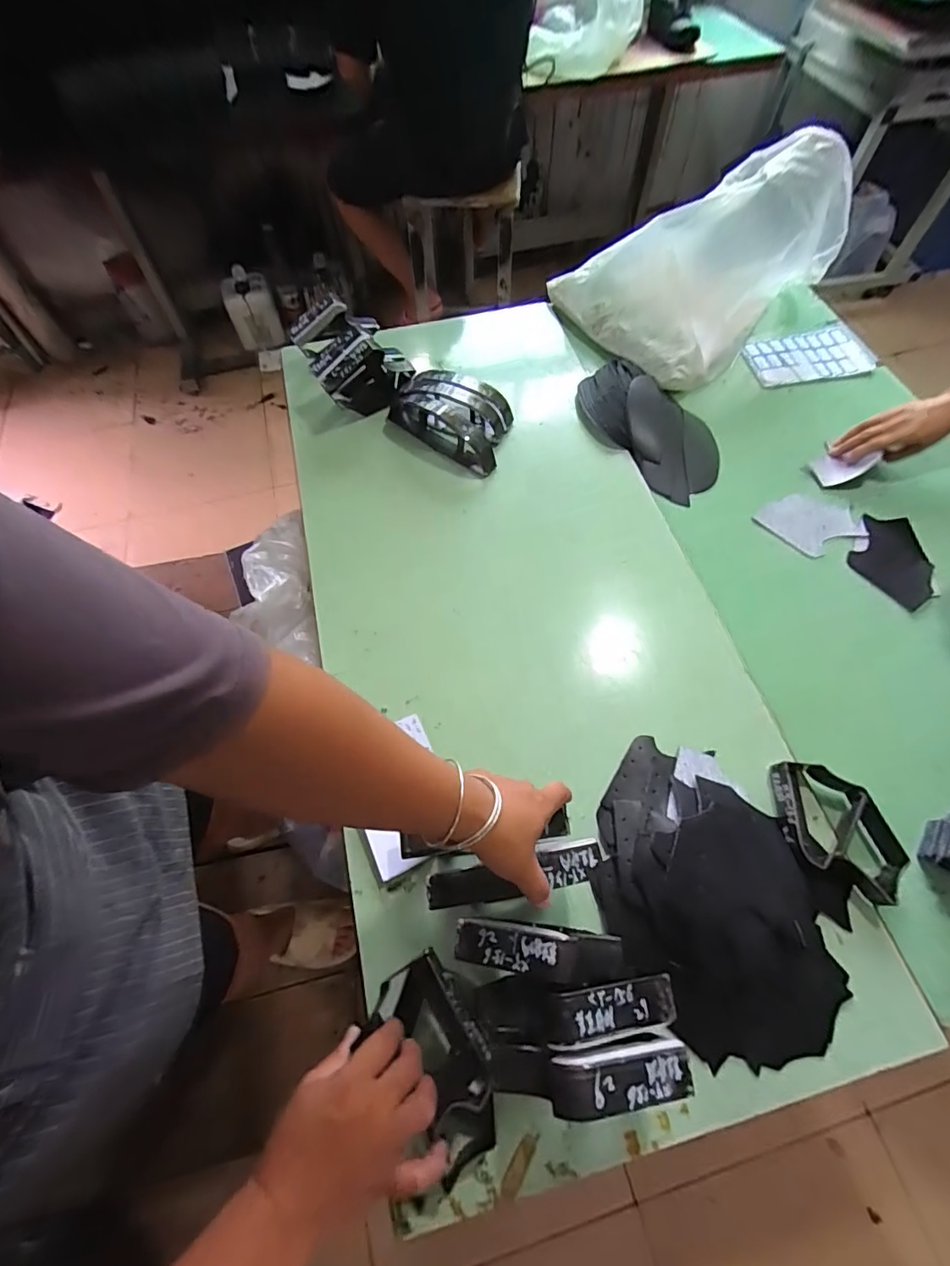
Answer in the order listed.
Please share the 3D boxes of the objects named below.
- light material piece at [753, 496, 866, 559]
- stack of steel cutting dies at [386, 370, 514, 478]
[{"bbox_3d":[0.499,-0.165,0.737,0.130,0.007,0.103,-25,67,-10],"label":"light material piece"},{"bbox_3d":[-0.043,-0.358,0.815,0.210,0.075,0.128,26,68,13],"label":"stack of steel cutting dies"}]

